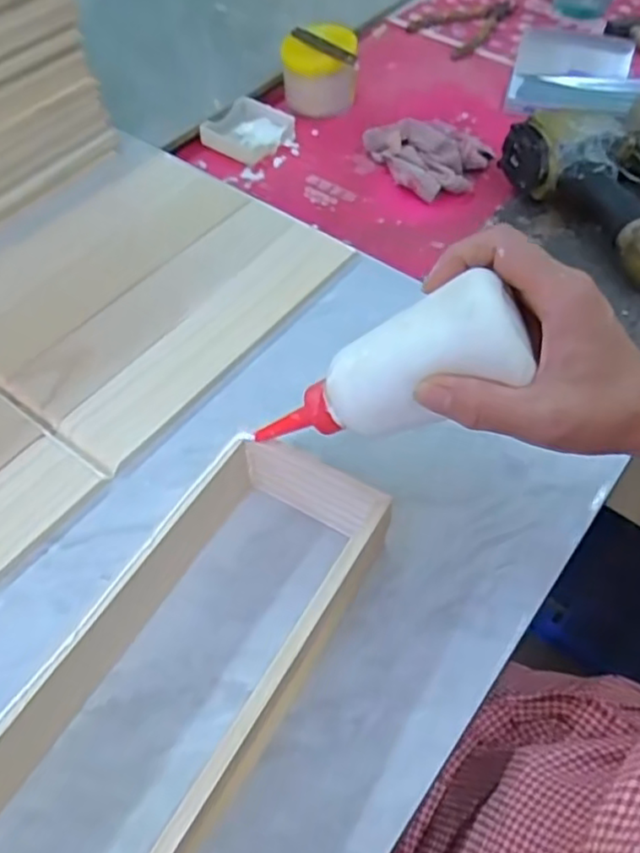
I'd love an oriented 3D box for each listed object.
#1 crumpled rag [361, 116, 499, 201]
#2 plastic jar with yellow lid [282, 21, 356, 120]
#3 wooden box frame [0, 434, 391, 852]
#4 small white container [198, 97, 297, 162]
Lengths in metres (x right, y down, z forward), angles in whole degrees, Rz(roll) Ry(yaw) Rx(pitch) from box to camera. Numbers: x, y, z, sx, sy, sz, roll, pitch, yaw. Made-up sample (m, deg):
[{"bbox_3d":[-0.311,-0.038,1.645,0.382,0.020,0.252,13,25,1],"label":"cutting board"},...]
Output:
[{"bbox_3d":[0.097,-0.260,0.641,0.125,0.039,0.087,18,56,12],"label":"crumpled rag"},{"bbox_3d":[0.000,-0.378,0.712,0.079,0.065,0.076,5,55,2],"label":"plastic jar with yellow lid"},{"bbox_3d":[-0.074,0.131,0.331,0.112,0.065,0.282,30,63,19],"label":"wooden box frame"},{"bbox_3d":[-0.073,-0.310,0.698,0.078,0.020,0.080,26,58,17],"label":"small white container"}]

